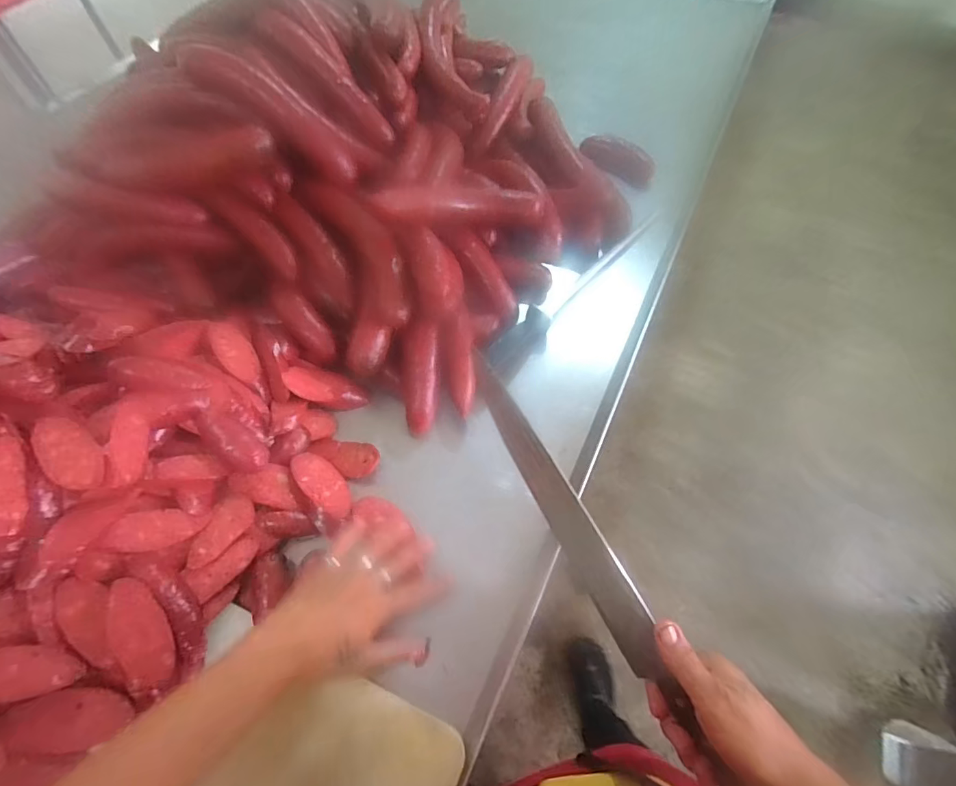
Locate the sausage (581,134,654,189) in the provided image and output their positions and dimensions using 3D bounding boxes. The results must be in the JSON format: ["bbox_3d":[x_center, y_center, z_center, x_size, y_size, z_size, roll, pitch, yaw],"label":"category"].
[{"bbox_3d":[0.230,-0.384,0.778,0.129,0.057,0.042,27,62,-3],"label":"sausage"}]

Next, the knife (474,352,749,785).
[{"bbox_3d":[0.092,0.136,0.372,0.023,0.043,0.373,-27,79,-16],"label":"knife"}]

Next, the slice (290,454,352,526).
[{"bbox_3d":[-0.162,0.097,0.484,0.046,0.021,0.078,-31,66,-18],"label":"slice"}]

